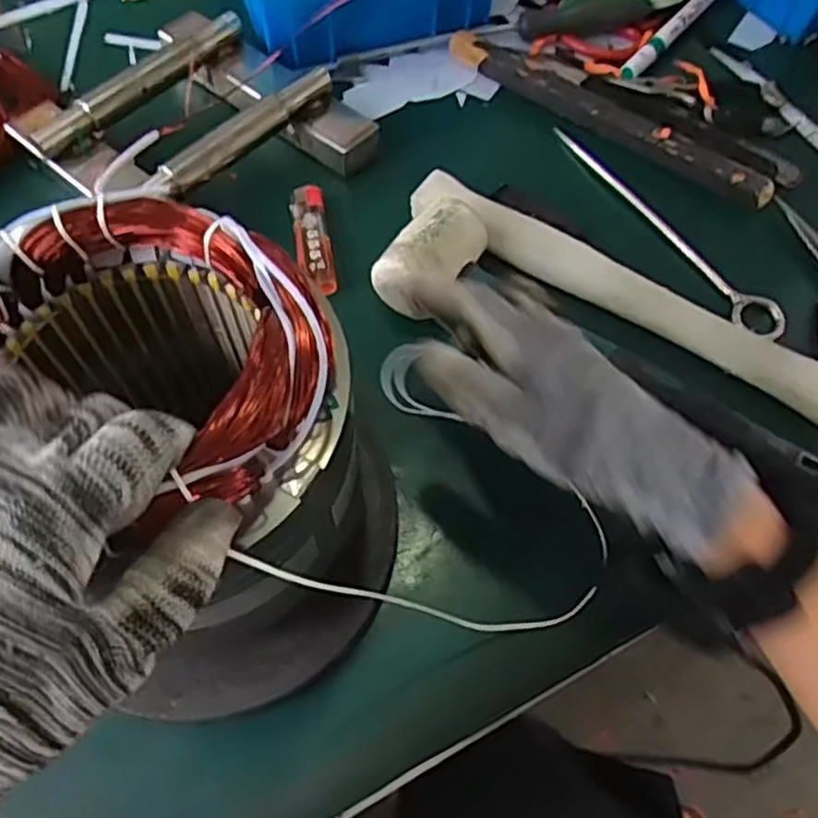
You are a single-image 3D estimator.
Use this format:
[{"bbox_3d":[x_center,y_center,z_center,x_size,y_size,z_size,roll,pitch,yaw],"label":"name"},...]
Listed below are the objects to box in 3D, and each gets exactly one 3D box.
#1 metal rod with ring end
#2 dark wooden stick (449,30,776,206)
[{"bbox_3d":[0.168,-0.124,0.482,0.026,0.009,0.215,-30,65,-15],"label":"metal rod with ring end"},{"bbox_3d":[0.139,-0.216,0.521,0.261,0.017,0.028,38,68,19],"label":"dark wooden stick"}]

